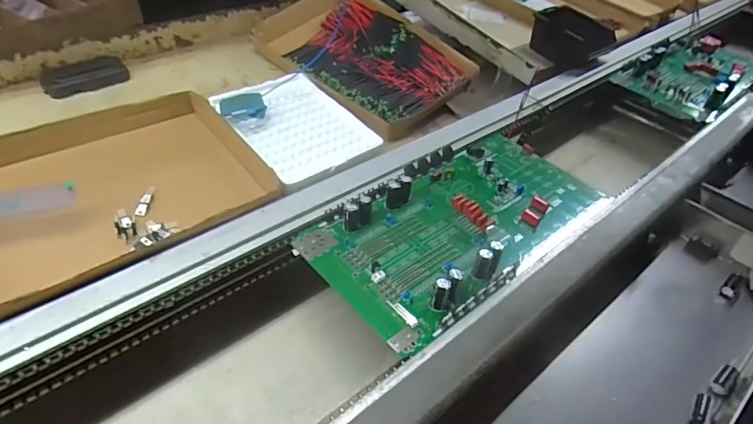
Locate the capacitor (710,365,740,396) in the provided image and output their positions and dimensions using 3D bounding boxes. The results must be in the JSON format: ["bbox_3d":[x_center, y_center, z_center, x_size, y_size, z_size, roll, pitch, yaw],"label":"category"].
[{"bbox_3d":[0.341,0.163,0.453,0.037,0.011,0.015,-27,53,-29],"label":"capacitor"}]

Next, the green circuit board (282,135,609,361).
[{"bbox_3d":[0.102,-0.004,0.531,0.359,0.036,0.182,-30,54,-30],"label":"green circuit board"}]

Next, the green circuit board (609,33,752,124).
[{"bbox_3d":[0.592,-0.255,0.857,0.349,0.063,0.179,-29,54,-30],"label":"green circuit board"}]

